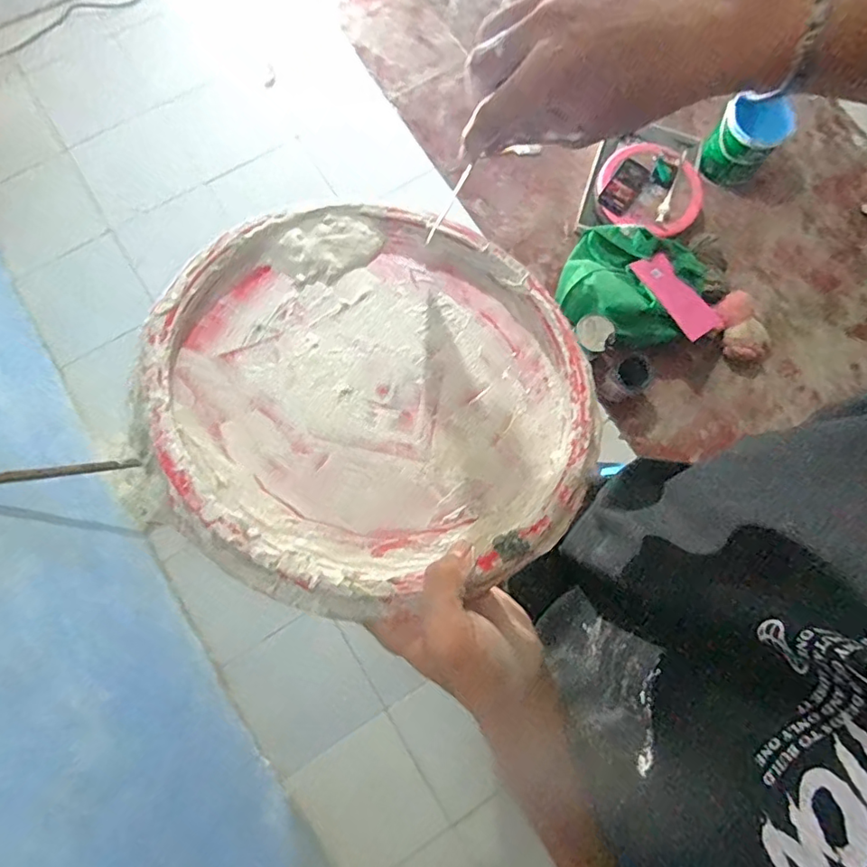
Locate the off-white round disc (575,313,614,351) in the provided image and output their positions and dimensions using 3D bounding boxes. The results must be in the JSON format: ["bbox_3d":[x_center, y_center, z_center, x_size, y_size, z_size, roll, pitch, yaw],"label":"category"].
[{"bbox_3d":[0.425,-0.266,1.413,0.096,0.027,0.114,21,72,28],"label":"off-white round disc"}]

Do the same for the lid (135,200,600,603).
[{"bbox_3d":[-0.030,-0.035,0.364,0.288,0.020,0.281,5,66,-11],"label":"lid"}]

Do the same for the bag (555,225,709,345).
[{"bbox_3d":[0.557,-0.406,1.471,0.391,0.124,0.326,13,73,6],"label":"bag"}]

